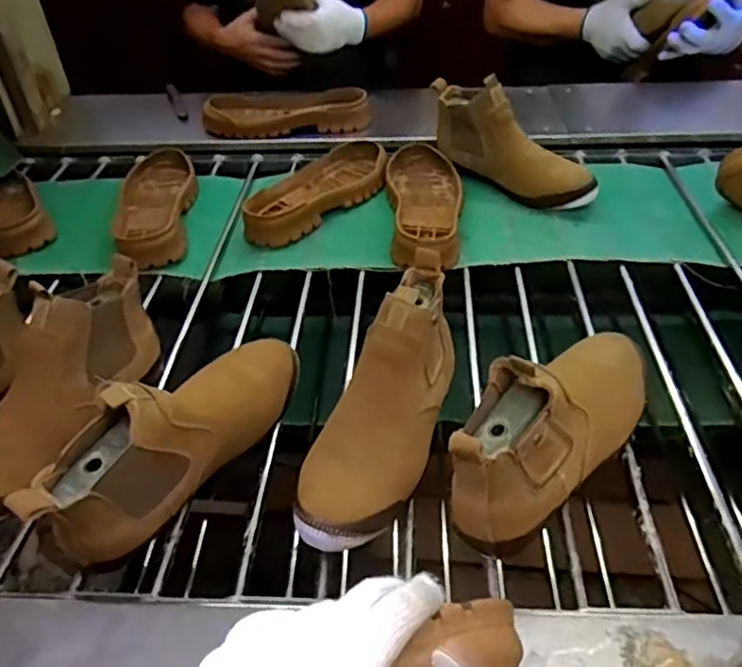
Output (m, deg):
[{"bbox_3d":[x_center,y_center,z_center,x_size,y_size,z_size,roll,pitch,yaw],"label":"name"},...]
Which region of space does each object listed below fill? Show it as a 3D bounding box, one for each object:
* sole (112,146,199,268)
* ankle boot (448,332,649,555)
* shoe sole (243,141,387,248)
[{"bbox_3d":[-0.337,-0.207,0.971,0.108,0.044,0.319,-6,43,-5],"label":"sole"},{"bbox_3d":[0.170,0.066,0.552,0.269,0.119,0.091,-34,52,-29],"label":"ankle boot"},{"bbox_3d":[-0.079,-0.232,0.990,0.135,0.045,0.309,28,50,27],"label":"shoe sole"}]

